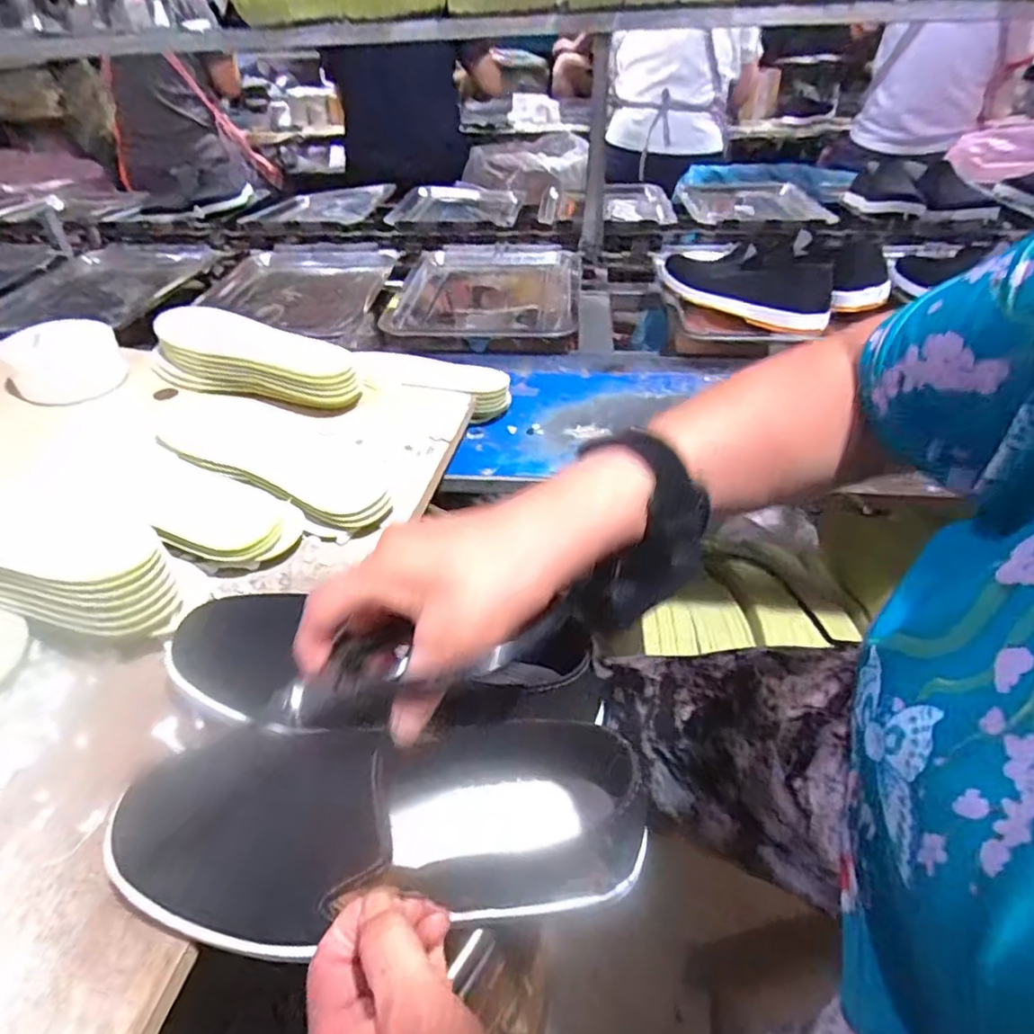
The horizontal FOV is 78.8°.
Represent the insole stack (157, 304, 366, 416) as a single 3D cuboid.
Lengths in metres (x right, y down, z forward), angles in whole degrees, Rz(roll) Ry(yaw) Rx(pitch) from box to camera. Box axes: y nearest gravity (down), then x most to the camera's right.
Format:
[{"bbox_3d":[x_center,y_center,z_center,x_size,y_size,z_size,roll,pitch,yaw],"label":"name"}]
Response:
[{"bbox_3d":[-0.289,-0.168,0.687,0.262,0.067,0.100,18,42,22],"label":"insole stack"}]

